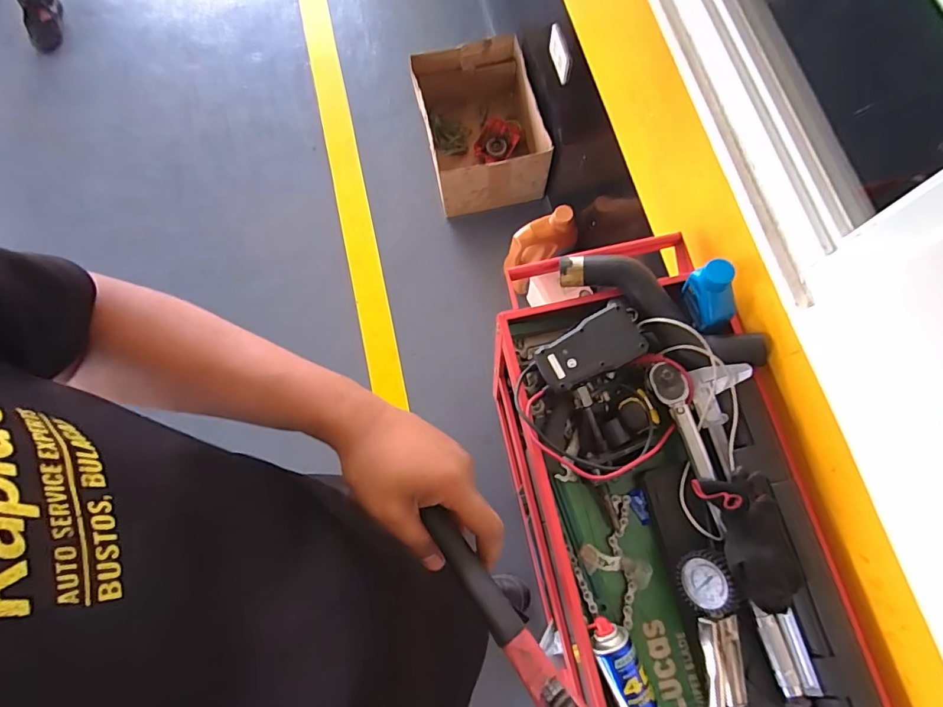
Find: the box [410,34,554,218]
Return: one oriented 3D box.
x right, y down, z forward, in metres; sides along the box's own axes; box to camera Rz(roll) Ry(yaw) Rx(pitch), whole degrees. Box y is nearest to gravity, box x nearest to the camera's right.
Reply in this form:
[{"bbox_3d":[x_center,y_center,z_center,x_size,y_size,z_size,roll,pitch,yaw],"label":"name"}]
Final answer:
[{"bbox_3d":[0.028,-0.740,1.567,0.364,0.307,0.460,-11,75,-1],"label":"box"}]

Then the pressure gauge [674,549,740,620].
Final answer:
[{"bbox_3d":[0.300,0.290,0.599,0.069,0.038,0.072,-20,64,36],"label":"pressure gauge"}]

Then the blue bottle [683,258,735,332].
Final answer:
[{"bbox_3d":[0.343,-0.080,0.671,0.049,0.114,0.080,-16,75,-2],"label":"blue bottle"}]

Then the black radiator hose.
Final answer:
[{"bbox_3d":[0.267,-0.059,0.673,0.310,0.046,0.085,32,78,10],"label":"black radiator hose"}]

